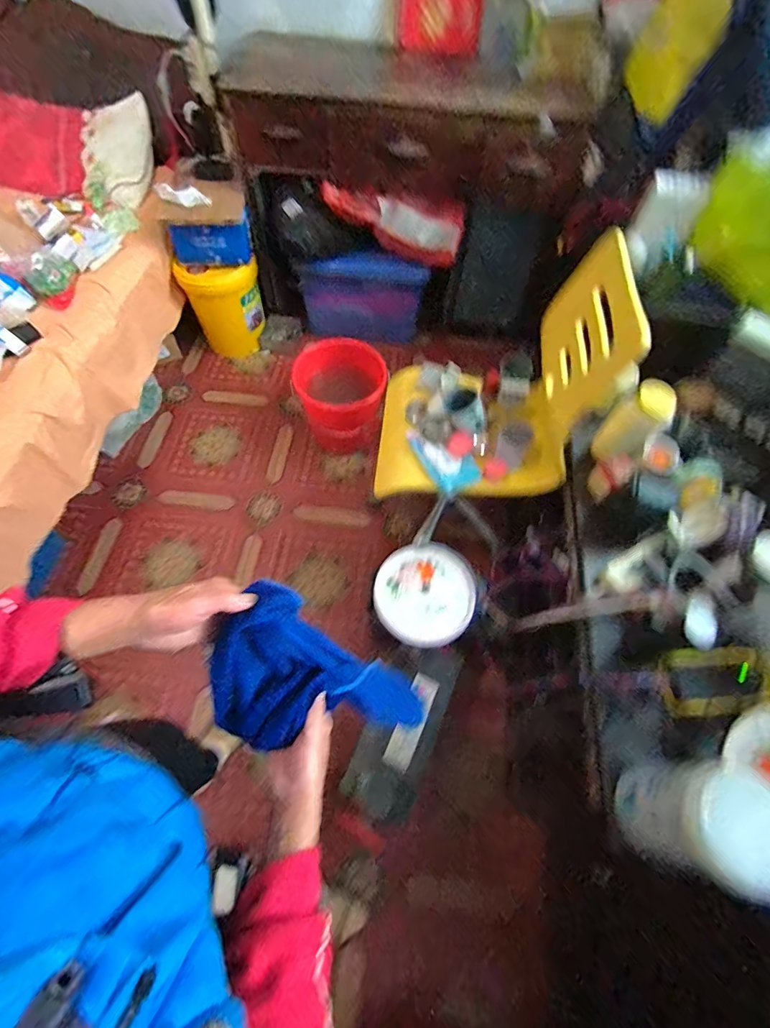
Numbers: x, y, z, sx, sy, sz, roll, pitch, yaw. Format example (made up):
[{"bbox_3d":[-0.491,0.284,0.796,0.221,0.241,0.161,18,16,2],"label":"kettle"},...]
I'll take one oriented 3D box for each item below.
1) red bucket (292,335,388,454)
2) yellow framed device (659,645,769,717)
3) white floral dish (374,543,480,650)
[{"bbox_3d":[-0.158,-0.444,1.618,0.314,0.293,0.311,1,61,-2],"label":"red bucket"},{"bbox_3d":[0.603,0.298,0.782,0.194,0.035,0.121,-16,39,13],"label":"yellow framed device"},{"bbox_3d":[0.101,0.192,1.063,0.248,0.051,0.265,1,61,-2],"label":"white floral dish"}]

